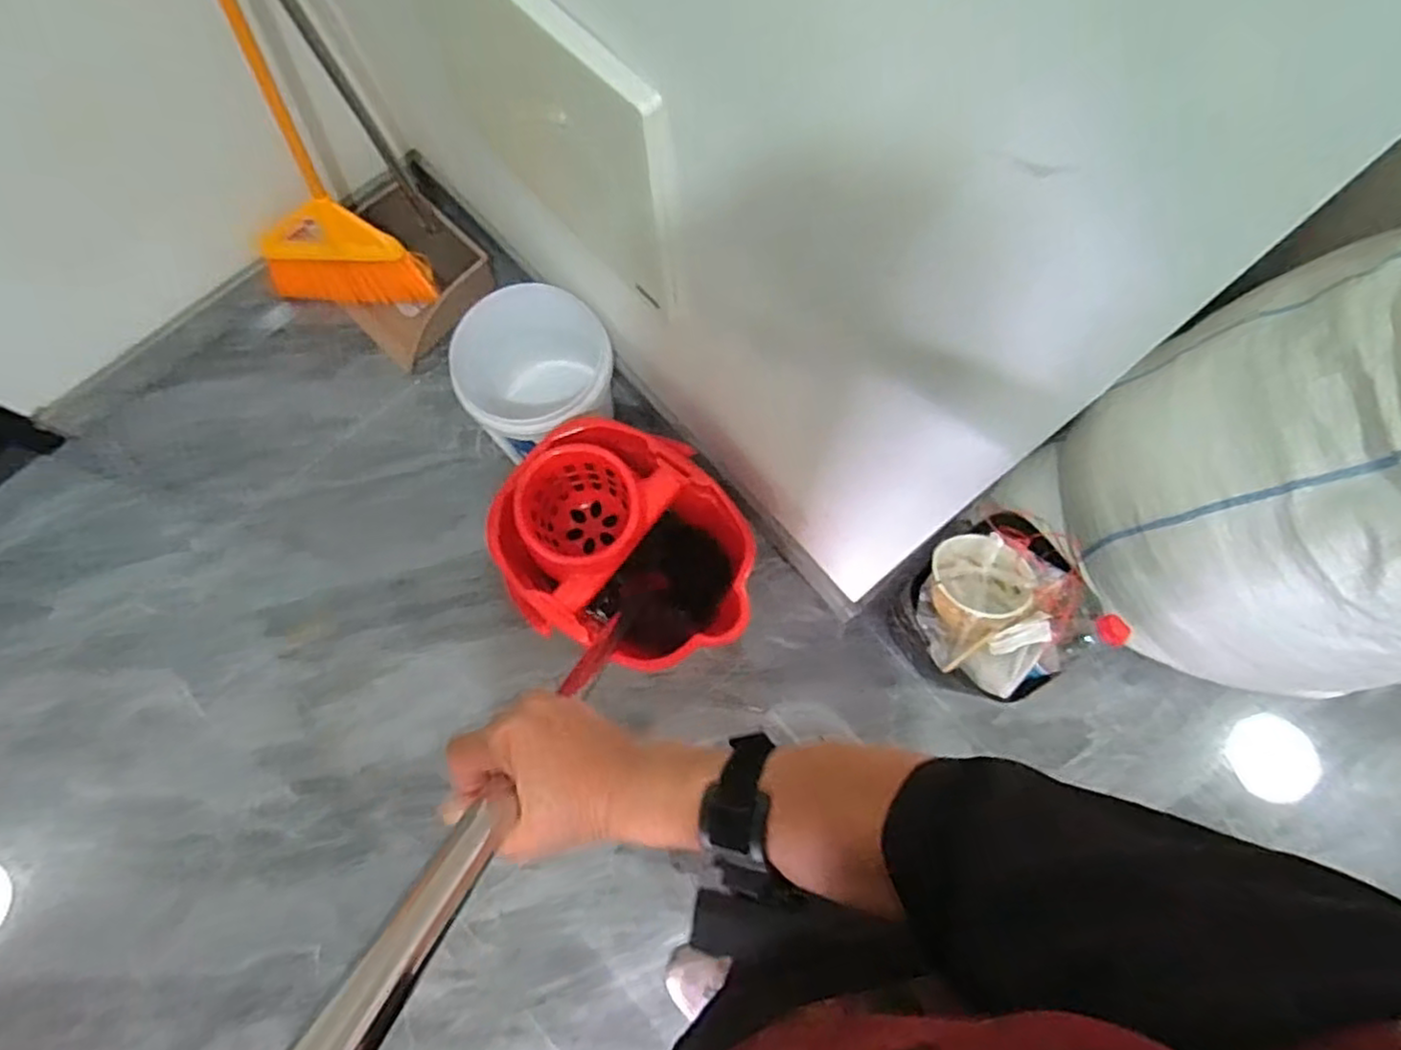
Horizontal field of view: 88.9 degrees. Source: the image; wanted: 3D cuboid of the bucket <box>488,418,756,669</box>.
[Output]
[{"bbox_3d":[-0.097,0.042,1.075,0.364,0.270,0.305,19,77,6],"label":"bucket"}]

